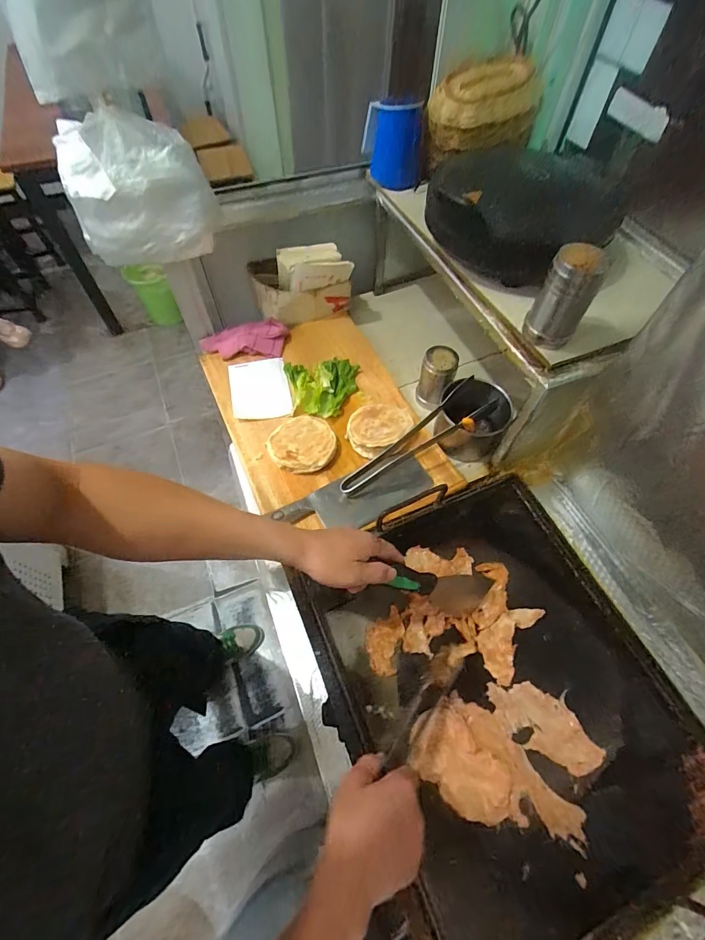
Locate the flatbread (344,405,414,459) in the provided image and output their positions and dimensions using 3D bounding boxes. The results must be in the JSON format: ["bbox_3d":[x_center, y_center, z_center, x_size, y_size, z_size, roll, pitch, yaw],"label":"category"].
[{"bbox_3d":[0.046,-0.080,0.724,0.101,0.034,0.118,39,67,20],"label":"flatbread"}]

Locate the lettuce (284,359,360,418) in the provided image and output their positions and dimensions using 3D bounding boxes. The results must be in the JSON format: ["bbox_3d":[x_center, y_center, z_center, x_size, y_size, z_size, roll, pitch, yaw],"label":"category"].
[{"bbox_3d":[-0.058,-0.163,0.766,0.141,0.035,0.132,-3,60,-2],"label":"lettuce"}]

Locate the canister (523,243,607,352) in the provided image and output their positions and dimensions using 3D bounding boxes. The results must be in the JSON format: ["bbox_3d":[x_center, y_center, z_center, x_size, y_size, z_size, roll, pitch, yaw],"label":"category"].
[{"bbox_3d":[0.268,-0.220,0.508,0.063,0.115,0.061,28,63,15],"label":"canister"}]

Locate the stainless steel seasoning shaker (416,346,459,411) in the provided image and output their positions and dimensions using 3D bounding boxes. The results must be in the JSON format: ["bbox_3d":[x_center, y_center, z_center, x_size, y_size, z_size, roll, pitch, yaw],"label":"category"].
[{"bbox_3d":[0.156,-0.169,0.760,0.063,0.120,0.049,19,61,10],"label":"stainless steel seasoning shaker"}]

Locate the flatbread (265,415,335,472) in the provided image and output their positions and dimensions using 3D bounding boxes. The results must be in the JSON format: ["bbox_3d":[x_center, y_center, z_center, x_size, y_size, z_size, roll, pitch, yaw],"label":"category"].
[{"bbox_3d":[-0.088,-0.049,0.707,0.113,0.020,0.115,0,60,-1],"label":"flatbread"}]

